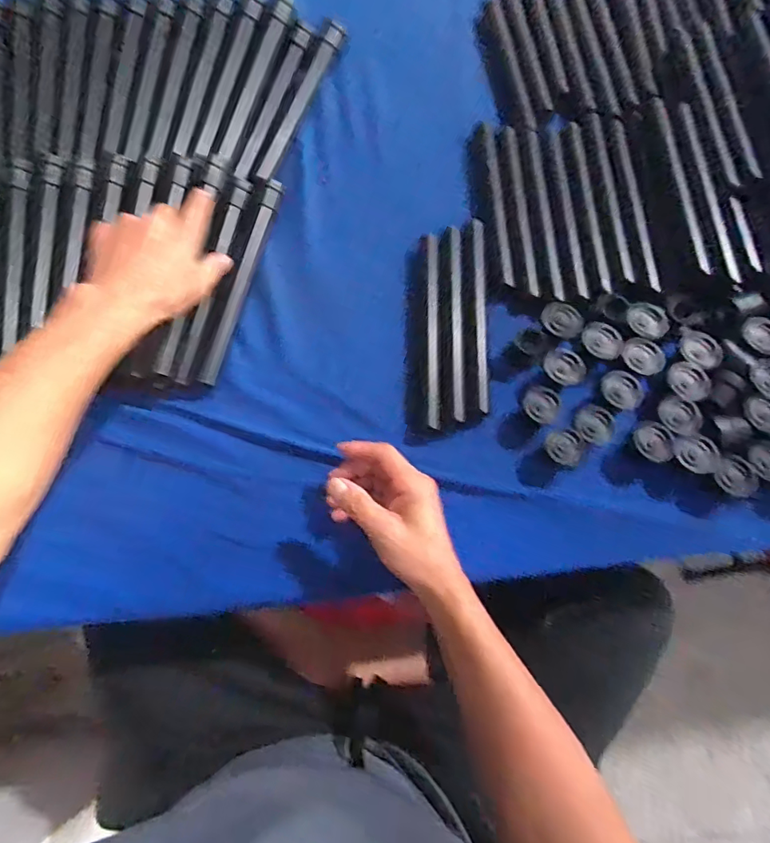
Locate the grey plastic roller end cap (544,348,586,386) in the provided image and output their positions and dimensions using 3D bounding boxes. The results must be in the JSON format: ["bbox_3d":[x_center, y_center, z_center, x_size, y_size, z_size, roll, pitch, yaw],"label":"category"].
[{"bbox_3d":[0.176,-0.054,0.483,0.035,0.015,0.041,-10,74,-1],"label":"grey plastic roller end cap"}]

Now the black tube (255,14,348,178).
[{"bbox_3d":[-0.099,-0.388,0.594,0.026,0.018,0.235,19,76,7],"label":"black tube"}]

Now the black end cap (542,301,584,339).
[{"bbox_3d":[0.181,-0.104,0.503,0.036,0.014,0.045,-22,75,-5],"label":"black end cap"}]

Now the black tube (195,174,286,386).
[{"bbox_3d":[-0.155,-0.156,0.537,0.019,0.015,0.247,14,75,5],"label":"black tube"}]

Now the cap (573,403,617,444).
[{"bbox_3d":[0.201,0.003,0.474,0.037,0.021,0.036,0,74,1],"label":"cap"}]

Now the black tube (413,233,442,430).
[{"bbox_3d":[0.044,-0.096,0.523,0.027,0.027,0.212,1,74,2],"label":"black tube"}]

